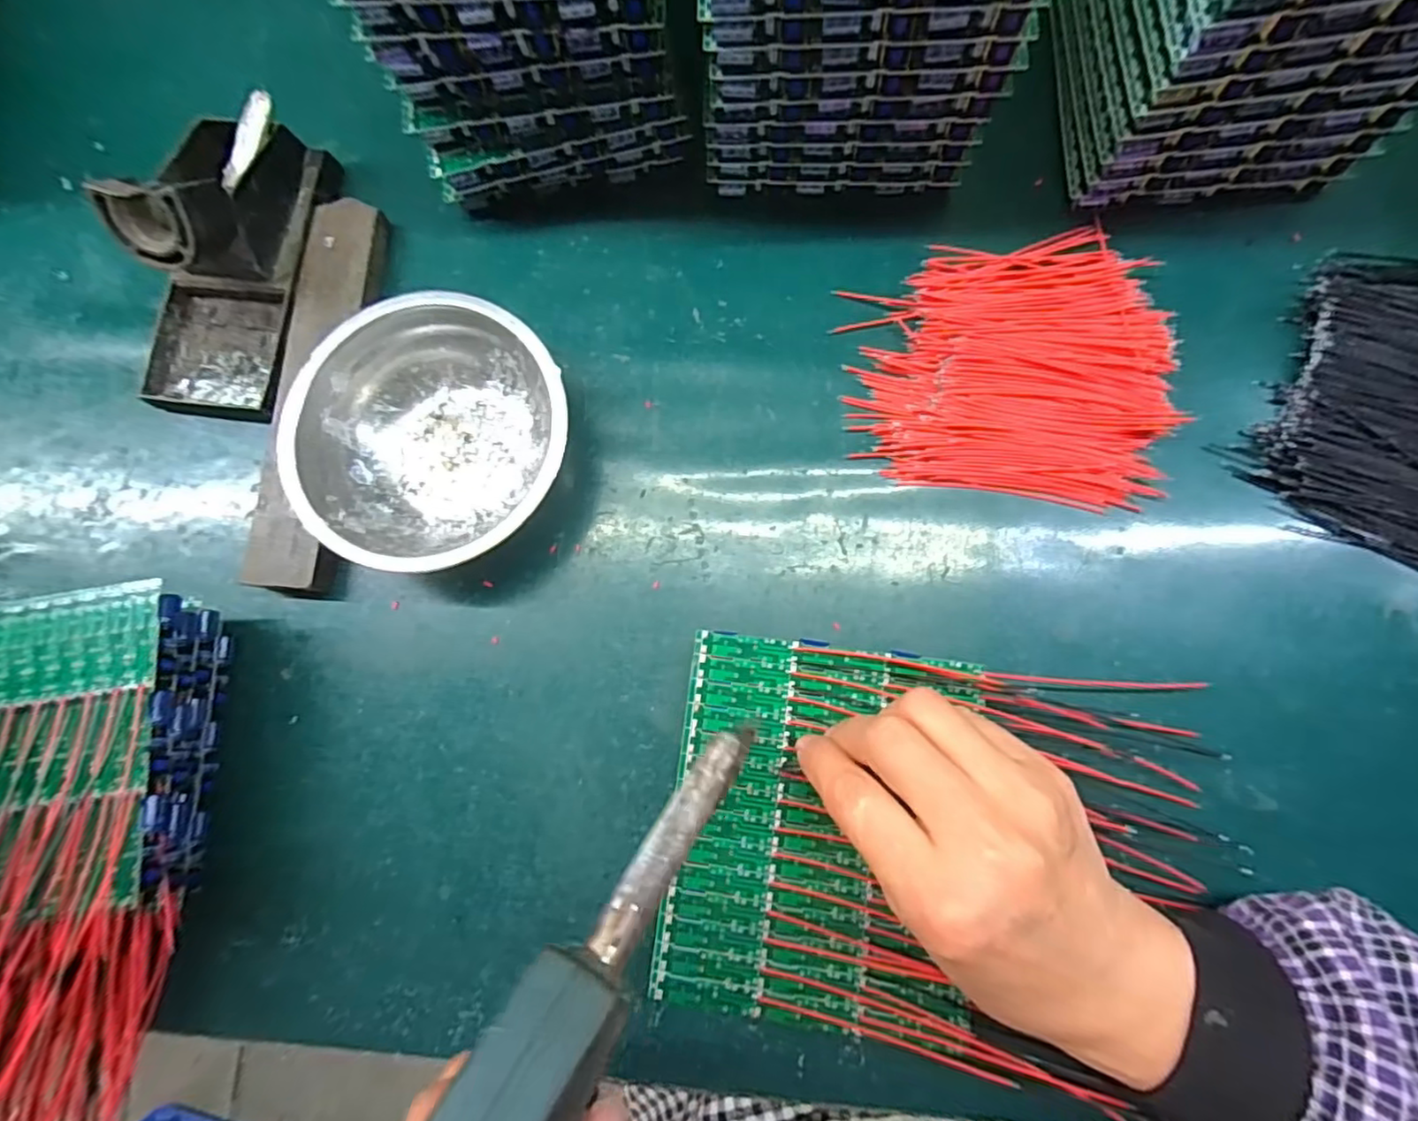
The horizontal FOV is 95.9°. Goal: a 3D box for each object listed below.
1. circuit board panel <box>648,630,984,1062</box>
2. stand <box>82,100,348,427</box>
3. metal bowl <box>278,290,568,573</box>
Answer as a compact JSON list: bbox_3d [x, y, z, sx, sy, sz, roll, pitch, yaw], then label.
[{"bbox_3d":[0.046,0.111,0.267,0.121,0.010,0.150,6,83,6],"label":"circuit board panel"},{"bbox_3d":[-0.249,-0.154,0.315,0.074,0.062,0.151,7,83,6],"label":"stand"},{"bbox_3d":[-0.128,-0.058,0.302,0.127,0.039,0.127,-1,82,5],"label":"metal bowl"}]

